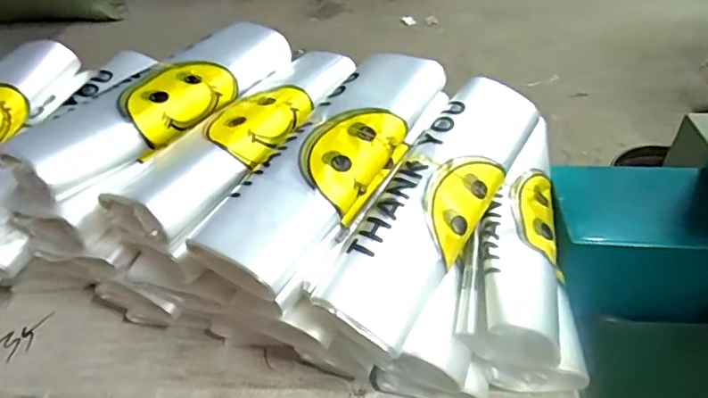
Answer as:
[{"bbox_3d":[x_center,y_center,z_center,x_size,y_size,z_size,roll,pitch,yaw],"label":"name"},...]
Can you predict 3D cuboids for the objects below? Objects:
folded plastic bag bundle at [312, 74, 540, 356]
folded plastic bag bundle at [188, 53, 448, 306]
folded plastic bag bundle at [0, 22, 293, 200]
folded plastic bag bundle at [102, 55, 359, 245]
[{"bbox_3d":[0.077,-0.004,0.500,0.092,0.032,0.309,40,61,3],"label":"folded plastic bag bundle"},{"bbox_3d":[-0.016,-0.041,0.502,0.091,0.059,0.311,22,48,22],"label":"folded plastic bag bundle"},{"bbox_3d":[-0.188,-0.106,0.555,0.091,0.037,0.314,24,48,24],"label":"folded plastic bag bundle"},{"bbox_3d":[-0.102,-0.072,0.535,0.100,0.029,0.298,25,49,25],"label":"folded plastic bag bundle"}]

